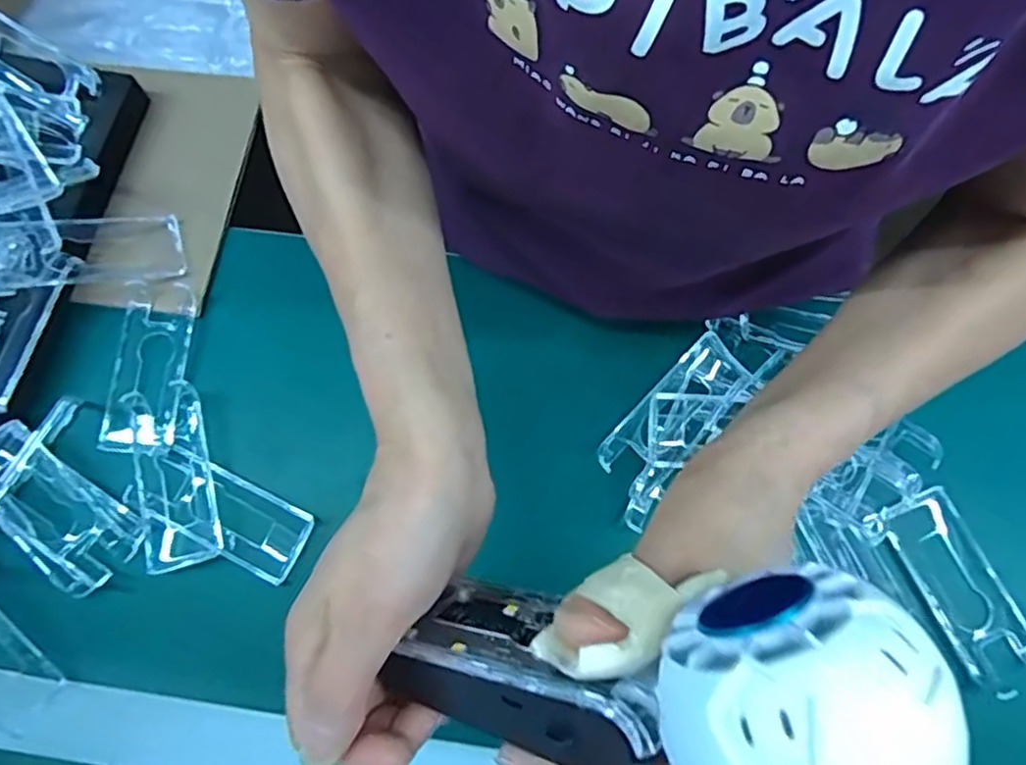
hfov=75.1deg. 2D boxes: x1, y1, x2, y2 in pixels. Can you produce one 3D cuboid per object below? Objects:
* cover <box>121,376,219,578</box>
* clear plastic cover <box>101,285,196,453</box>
[{"bbox_3d":[-0.209,0.057,0.412,0.047,0.016,0.109,-17,74,-3],"label":"cover"},{"bbox_3d":[-0.235,-0.010,0.431,0.045,0.016,0.111,3,74,3],"label":"clear plastic cover"}]

